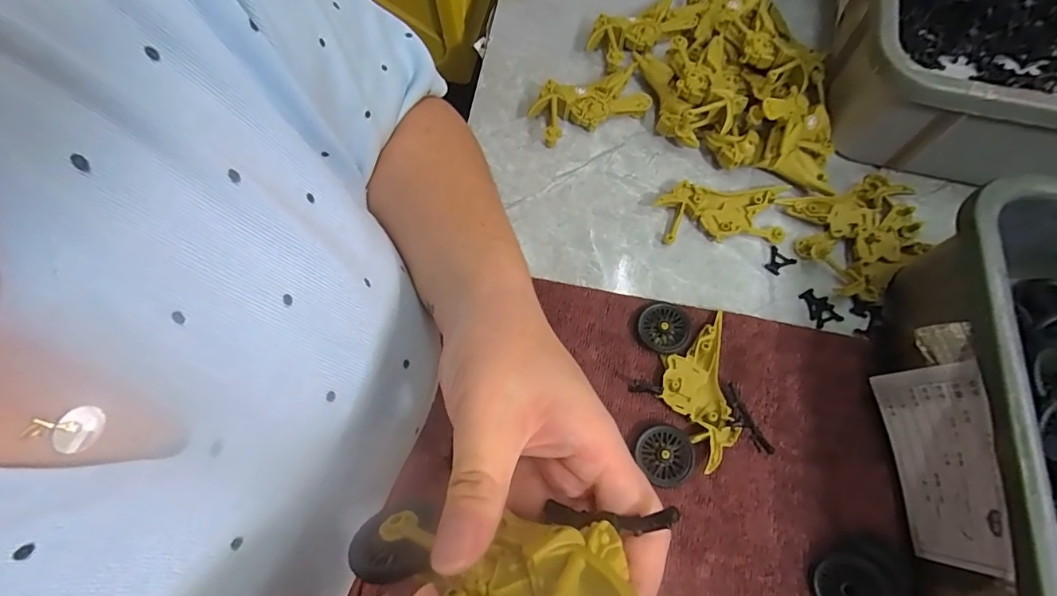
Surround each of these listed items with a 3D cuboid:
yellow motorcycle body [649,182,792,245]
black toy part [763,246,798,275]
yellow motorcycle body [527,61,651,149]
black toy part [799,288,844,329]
[{"bbox_3d":[0.150,-0.066,0.380,0.095,0.015,0.048,0,68,2],"label":"yellow motorcycle body"},{"bbox_3d":[0.191,-0.027,0.370,0.020,0.004,0.020,37,74,16],"label":"black toy part"},{"bbox_3d":[0.052,-0.165,0.415,0.093,0.026,0.047,-18,68,-5],"label":"yellow motorcycle body"},{"bbox_3d":[0.215,0.007,0.357,0.020,0.004,0.029,-22,69,-7],"label":"black toy part"}]

